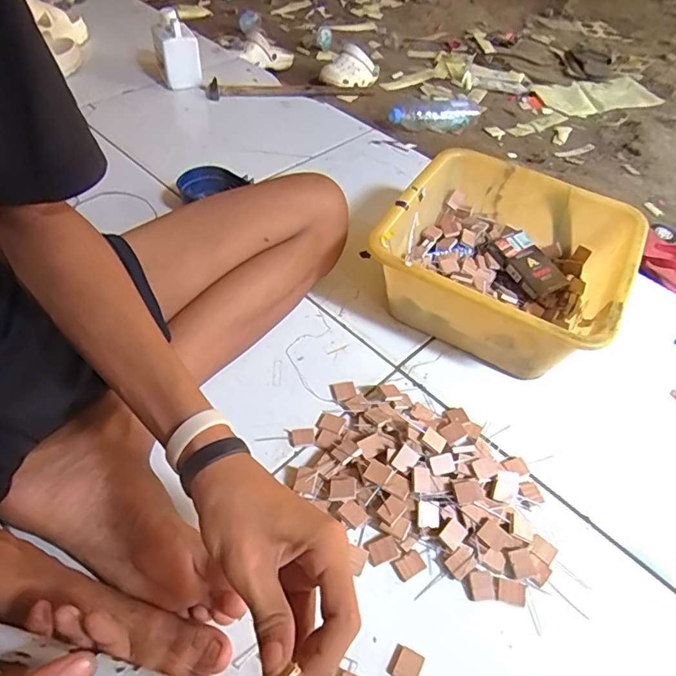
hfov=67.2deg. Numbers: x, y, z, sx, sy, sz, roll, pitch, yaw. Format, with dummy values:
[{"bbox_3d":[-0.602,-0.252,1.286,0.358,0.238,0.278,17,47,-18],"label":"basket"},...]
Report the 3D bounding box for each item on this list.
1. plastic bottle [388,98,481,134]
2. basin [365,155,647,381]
[{"bbox_3d":[0.236,-0.544,1.255,0.246,0.094,0.070,-9,53,-12],"label":"plastic bottle"},{"bbox_3d":[0.200,-0.092,0.638,0.266,0.125,0.274,26,54,15],"label":"basin"}]

